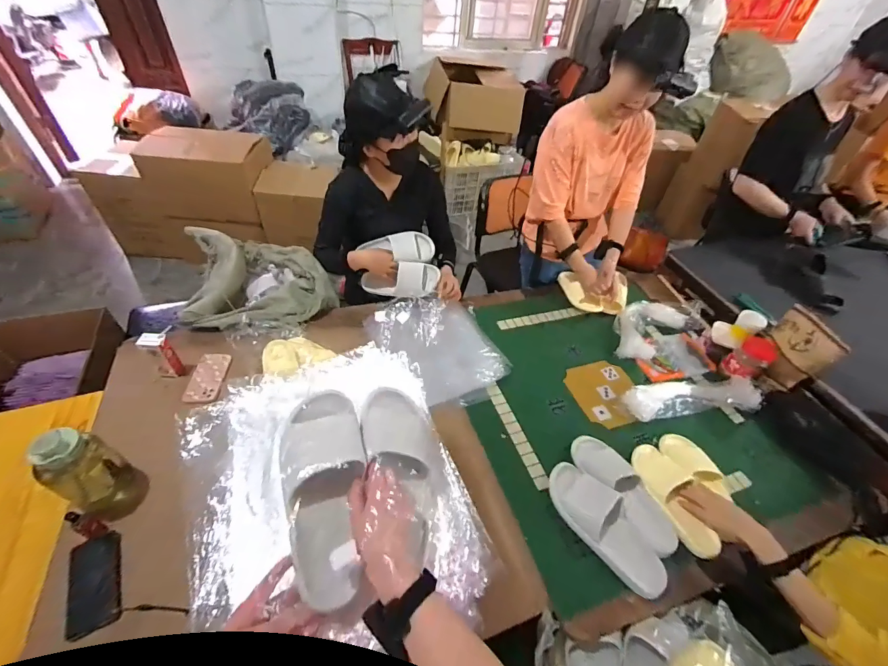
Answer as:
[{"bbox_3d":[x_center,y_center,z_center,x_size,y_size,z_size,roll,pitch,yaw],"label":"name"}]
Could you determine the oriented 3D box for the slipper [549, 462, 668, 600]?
[{"bbox_3d":[0.355,0.424,0.843,0.125,0.064,0.310,-25,54,-26],"label":"slipper"}]

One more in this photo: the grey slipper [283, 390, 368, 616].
[{"bbox_3d":[-0.165,0.210,0.526,0.105,0.070,0.278,-6,62,-11],"label":"grey slipper"}]

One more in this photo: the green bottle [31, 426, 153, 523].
[{"bbox_3d":[-0.693,0.272,0.741,0.095,0.231,0.108,21,49,14],"label":"green bottle"}]

